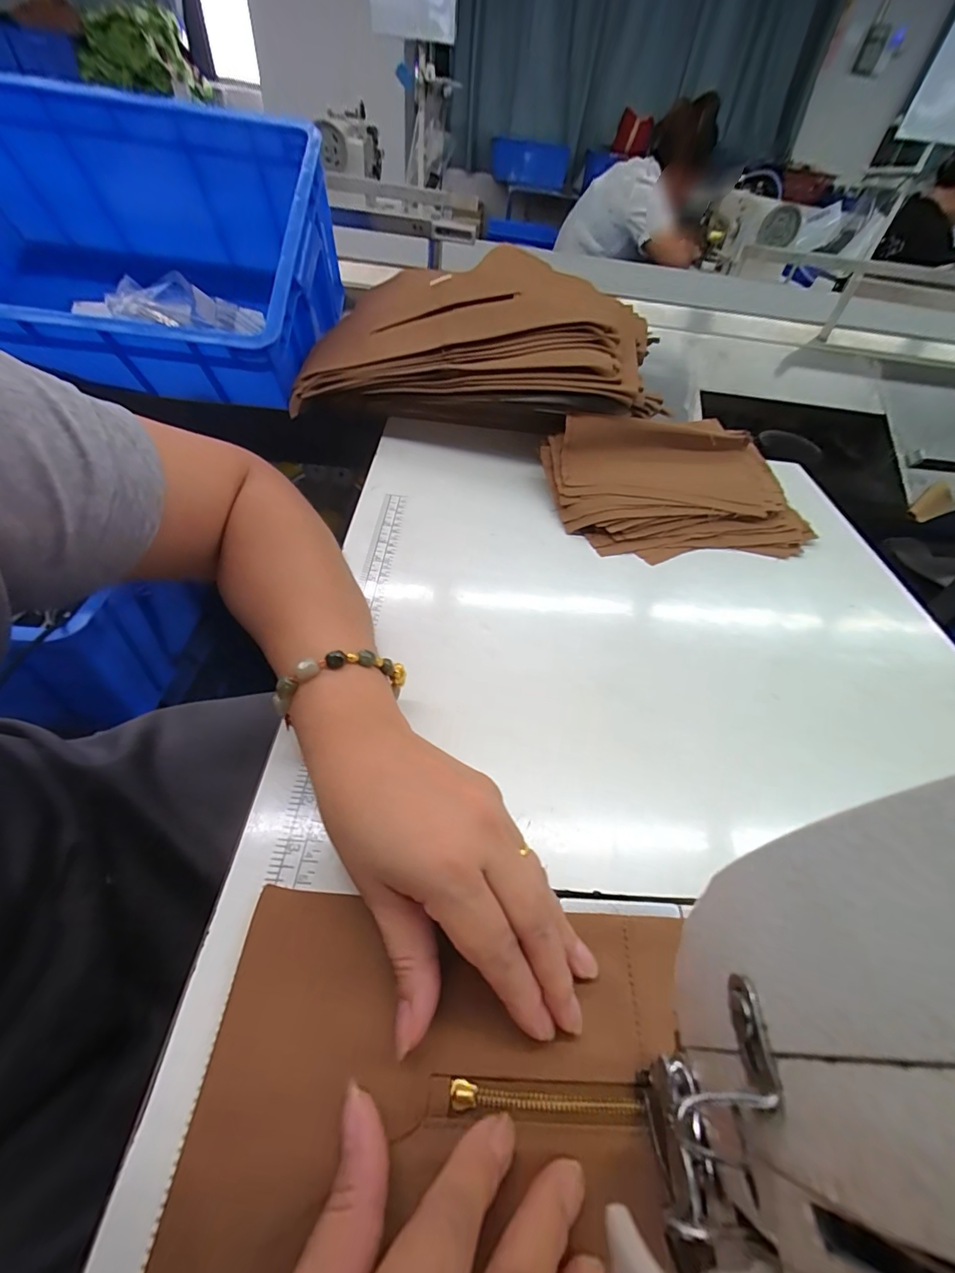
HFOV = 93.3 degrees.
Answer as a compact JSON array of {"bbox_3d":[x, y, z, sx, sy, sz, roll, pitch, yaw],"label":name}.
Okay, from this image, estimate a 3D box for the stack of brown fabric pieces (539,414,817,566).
[{"bbox_3d":[0.208,-0.158,0.468,0.261,0.060,0.160,-3,50,-8],"label":"stack of brown fabric pieces"}]

